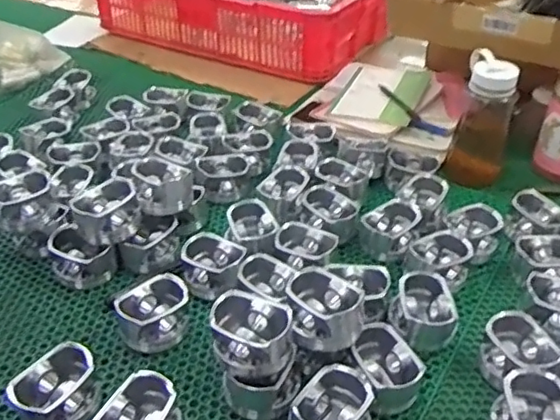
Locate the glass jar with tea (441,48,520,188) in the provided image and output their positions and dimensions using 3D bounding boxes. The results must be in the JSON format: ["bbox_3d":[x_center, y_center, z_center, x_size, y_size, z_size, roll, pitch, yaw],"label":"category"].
[{"bbox_3d":[0.301,-0.134,0.870,0.077,0.178,0.070,11,37,15],"label":"glass jar with tea"}]

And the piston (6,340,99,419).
[{"bbox_3d":[-0.210,0.175,0.559,0.066,0.048,0.076,27,43,32],"label":"piston"}]

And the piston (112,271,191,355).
[{"bbox_3d":[-0.135,0.114,0.640,0.073,0.053,0.064,-24,42,-31],"label":"piston"}]

